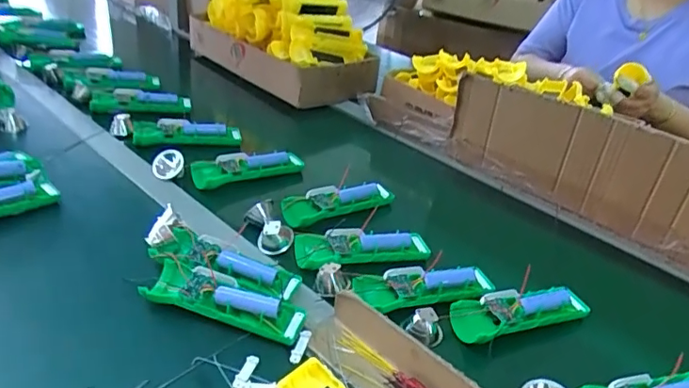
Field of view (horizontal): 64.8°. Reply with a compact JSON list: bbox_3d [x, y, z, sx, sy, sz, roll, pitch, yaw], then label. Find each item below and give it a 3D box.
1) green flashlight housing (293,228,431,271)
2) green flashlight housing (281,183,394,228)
[{"bbox_3d":[0.024,0.063,0.660,0.166,0.025,0.052,-5,34,-17],"label":"green flashlight housing"},{"bbox_3d":[-0.009,0.010,0.739,0.160,0.027,0.039,-15,38,-28],"label":"green flashlight housing"}]

